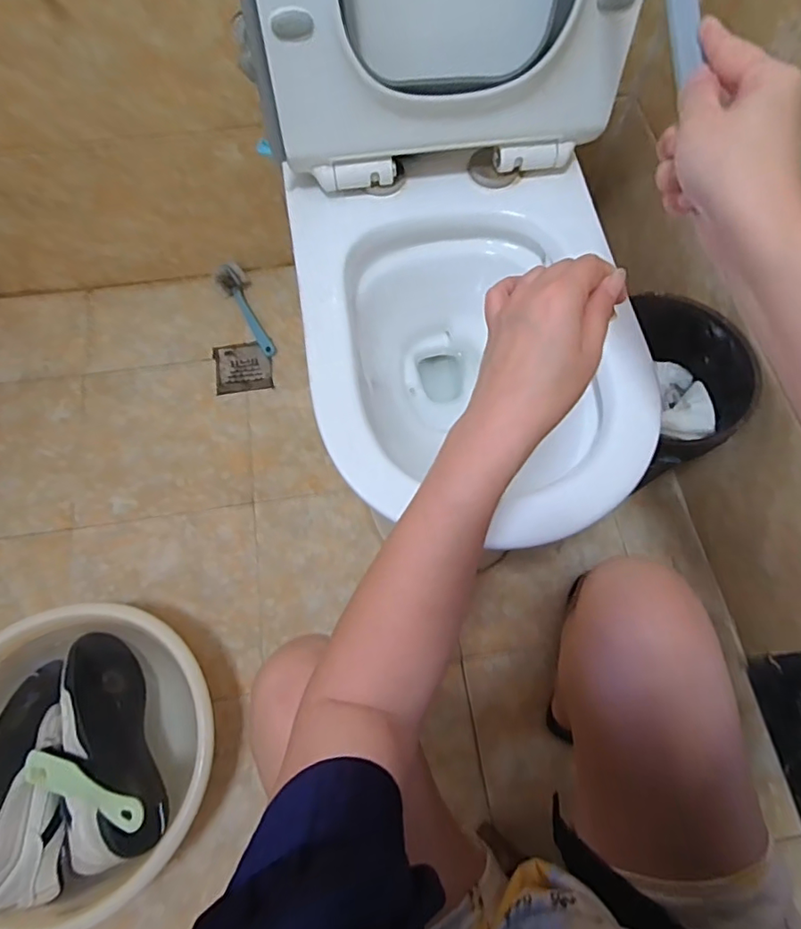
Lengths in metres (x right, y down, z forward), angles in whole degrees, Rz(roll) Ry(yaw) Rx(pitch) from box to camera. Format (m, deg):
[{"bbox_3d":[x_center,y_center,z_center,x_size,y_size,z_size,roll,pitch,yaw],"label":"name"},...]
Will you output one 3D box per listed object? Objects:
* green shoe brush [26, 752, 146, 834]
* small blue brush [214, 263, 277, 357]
[{"bbox_3d":[-0.344,0.349,0.586,0.190,0.031,0.039,6,66,24],"label":"green shoe brush"},{"bbox_3d":[-0.292,-0.295,1.040,0.060,0.050,0.205,-26,85,-12],"label":"small blue brush"}]

